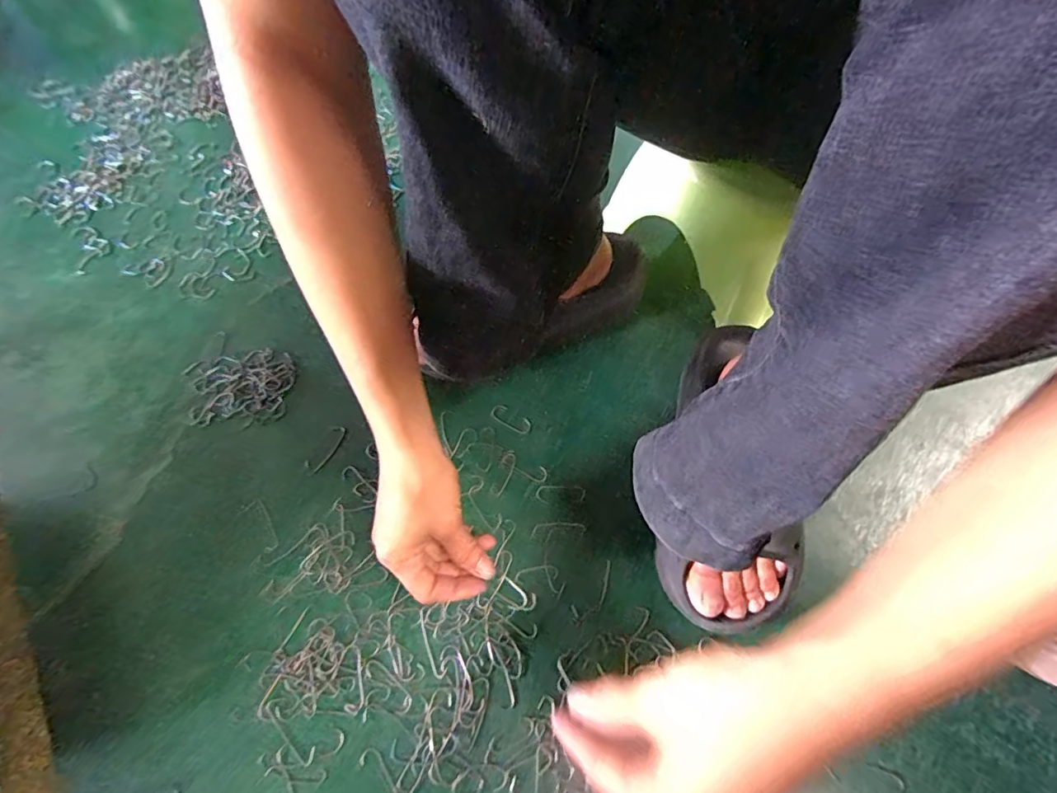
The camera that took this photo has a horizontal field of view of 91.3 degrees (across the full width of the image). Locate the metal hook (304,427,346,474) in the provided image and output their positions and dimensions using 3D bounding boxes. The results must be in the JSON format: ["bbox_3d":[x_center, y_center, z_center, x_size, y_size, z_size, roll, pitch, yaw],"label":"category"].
[{"bbox_3d":[-0.189,0.049,0.482,0.016,0.004,0.049,29,69,16],"label":"metal hook"}]

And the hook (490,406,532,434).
[{"bbox_3d":[-0.017,0.021,0.486,0.040,0.004,0.017,28,68,16],"label":"hook"}]

